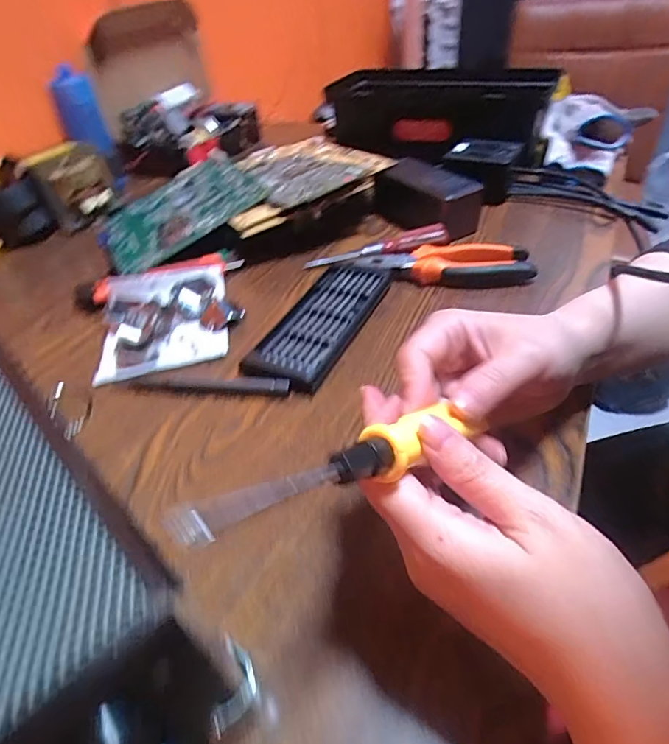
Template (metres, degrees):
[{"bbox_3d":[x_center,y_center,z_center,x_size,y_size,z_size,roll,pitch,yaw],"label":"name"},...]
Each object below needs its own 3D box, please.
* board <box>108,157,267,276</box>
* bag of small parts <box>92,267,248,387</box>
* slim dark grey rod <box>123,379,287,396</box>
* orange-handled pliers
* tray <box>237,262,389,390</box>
[{"bbox_3d":[-0.186,-0.191,0.549,0.180,0.011,0.181,-37,49,-8],"label":"board"},{"bbox_3d":[-0.145,-0.053,0.413,0.110,0.028,0.134,-12,42,-7],"label":"bag of small parts"},{"bbox_3d":[-0.096,0.010,0.344,0.126,0.009,0.014,3,42,10],"label":"slim dark grey rod"},{"bbox_3d":[0.098,-0.097,0.439,0.162,0.024,0.044,0,42,7],"label":"orange-handled pliers"},{"bbox_3d":[-0.013,-0.044,0.390,0.074,0.017,0.156,15,45,22],"label":"tray"}]

